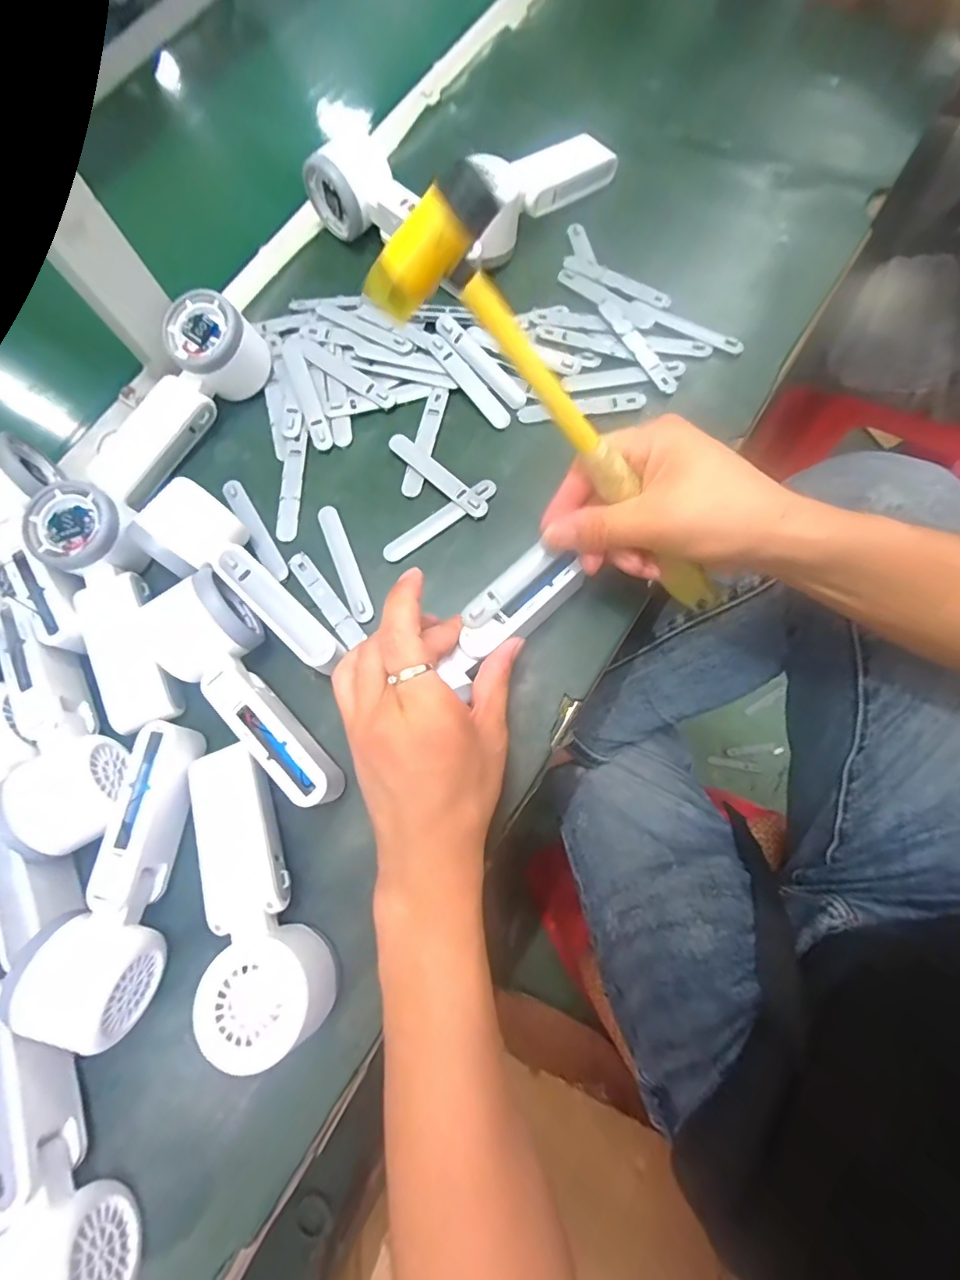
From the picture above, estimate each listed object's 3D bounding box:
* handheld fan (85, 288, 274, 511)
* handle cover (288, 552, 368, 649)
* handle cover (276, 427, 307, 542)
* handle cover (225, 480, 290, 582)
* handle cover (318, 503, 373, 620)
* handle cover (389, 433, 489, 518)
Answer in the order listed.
[{"bbox_3d":[-0.229,-0.179,0.402,0.053,0.051,0.162,37,90,9],"label":"handheld fan"},{"bbox_3d":[-0.108,-0.029,0.370,0.015,0.004,0.080,-37,75,-7],"label":"handle cover"},{"bbox_3d":[-0.141,-0.116,0.396,0.015,0.006,0.088,0,74,4],"label":"handle cover"},{"bbox_3d":[-0.164,-0.081,0.387,0.015,0.004,0.089,-32,74,-6],"label":"handle cover"},{"bbox_3d":[-0.097,-0.055,0.378,0.016,0.005,0.094,-22,73,-3],"label":"handle cover"},{"bbox_3d":[-0.031,-0.122,0.387,0.093,0.006,0.015,41,80,14],"label":"handle cover"}]

